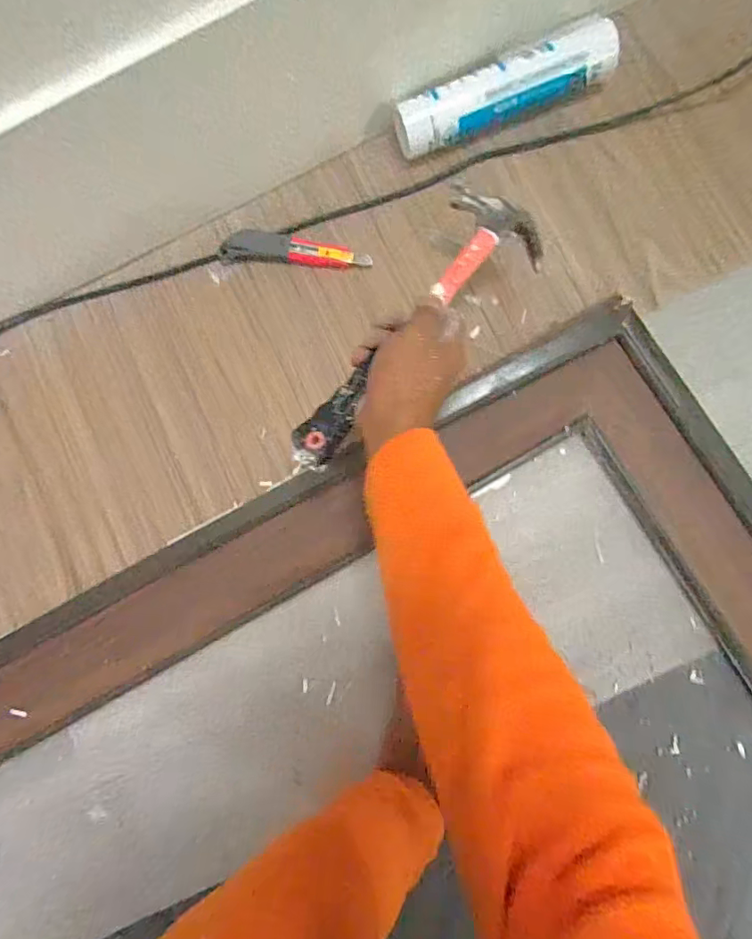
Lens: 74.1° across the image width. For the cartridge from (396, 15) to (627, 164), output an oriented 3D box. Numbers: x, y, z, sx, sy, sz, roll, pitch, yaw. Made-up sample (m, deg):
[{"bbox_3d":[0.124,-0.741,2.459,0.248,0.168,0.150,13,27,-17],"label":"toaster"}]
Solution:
[{"bbox_3d":[0.128,-0.368,0.490,0.225,0.046,0.051,-23,83,3],"label":"cartridge"}]

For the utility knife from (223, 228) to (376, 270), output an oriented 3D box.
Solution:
[{"bbox_3d":[-0.083,-0.223,0.509,0.154,0.016,0.032,10,86,6],"label":"utility knife"}]

